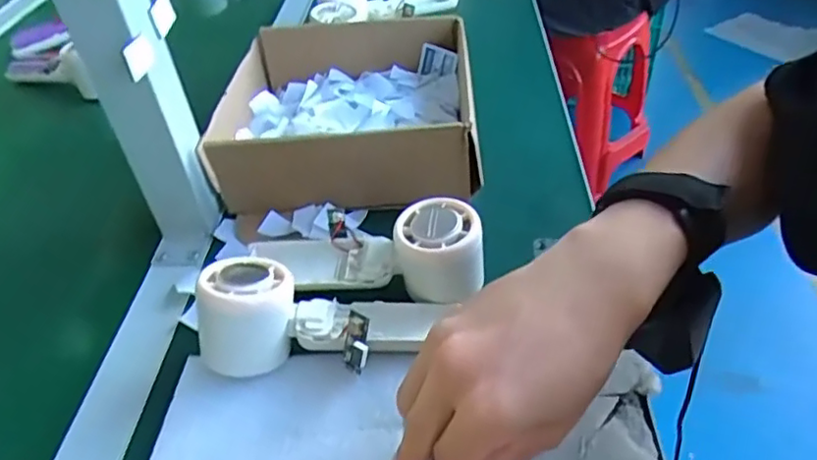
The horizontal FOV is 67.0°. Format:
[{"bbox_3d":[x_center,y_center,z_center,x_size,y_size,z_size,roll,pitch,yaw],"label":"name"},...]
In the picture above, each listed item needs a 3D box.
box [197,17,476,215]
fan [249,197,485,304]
[{"bbox_3d":[-0.049,-0.107,0.550,0.211,0.074,0.213,-2,41,5],"label":"box"},{"bbox_3d":[-0.030,0.011,0.423,0.158,0.054,0.068,0,41,7],"label":"fan"}]

